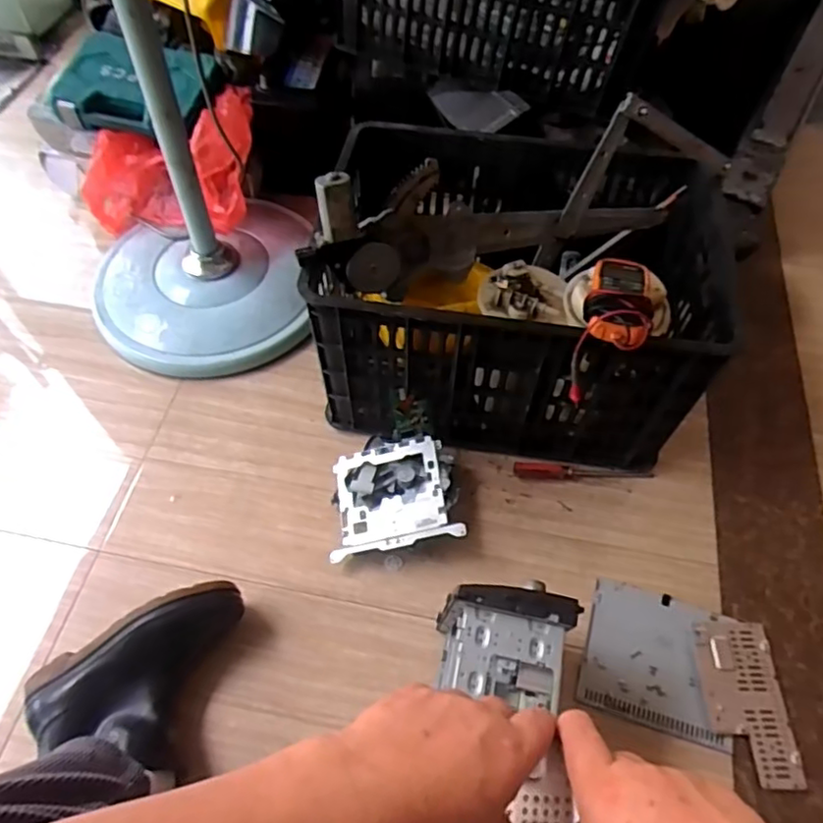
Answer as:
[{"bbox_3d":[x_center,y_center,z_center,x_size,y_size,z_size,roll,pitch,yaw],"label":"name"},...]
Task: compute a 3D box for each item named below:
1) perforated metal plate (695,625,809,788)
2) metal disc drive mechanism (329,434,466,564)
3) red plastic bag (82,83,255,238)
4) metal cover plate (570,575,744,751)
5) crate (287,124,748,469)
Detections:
[{"bbox_3d":[0.390,0.336,0.737,0.094,0.004,0.175,2,58,1],"label":"perforated metal plate"},{"bbox_3d":[-0.019,0.113,0.848,0.168,0.054,0.164,-9,56,10],"label":"metal disc drive mechanism"},{"bbox_3d":[-0.441,-0.452,1.146,0.335,0.157,0.303,-9,57,21],"label":"red plastic bag"},{"bbox_3d":[0.298,0.300,0.770,0.167,0.019,0.156,16,59,9],"label":"metal cover plate"},{"bbox_3d":[0.139,-0.174,0.895,0.485,0.291,0.387,6,58,4],"label":"crate"}]

